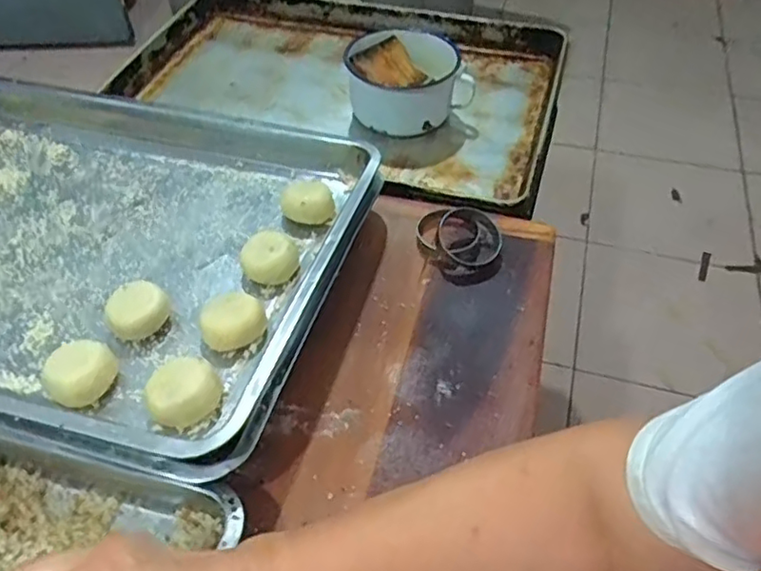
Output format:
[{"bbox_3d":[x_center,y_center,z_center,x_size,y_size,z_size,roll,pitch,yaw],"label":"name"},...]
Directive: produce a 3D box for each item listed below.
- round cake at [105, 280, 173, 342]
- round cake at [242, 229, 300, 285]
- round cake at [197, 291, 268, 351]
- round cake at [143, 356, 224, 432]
[{"bbox_3d":[-0.209,0.023,0.543,0.051,0.028,0.046,-28,53,-22],"label":"round cake"},{"bbox_3d":[-0.102,-0.025,0.587,0.053,0.035,0.051,-19,51,-16],"label":"round cake"},{"bbox_3d":[-0.124,0.032,0.532,0.053,0.032,0.041,-7,48,-5],"label":"round cake"},{"bbox_3d":[-0.149,0.083,0.482,0.048,0.042,0.048,0,48,0],"label":"round cake"}]

